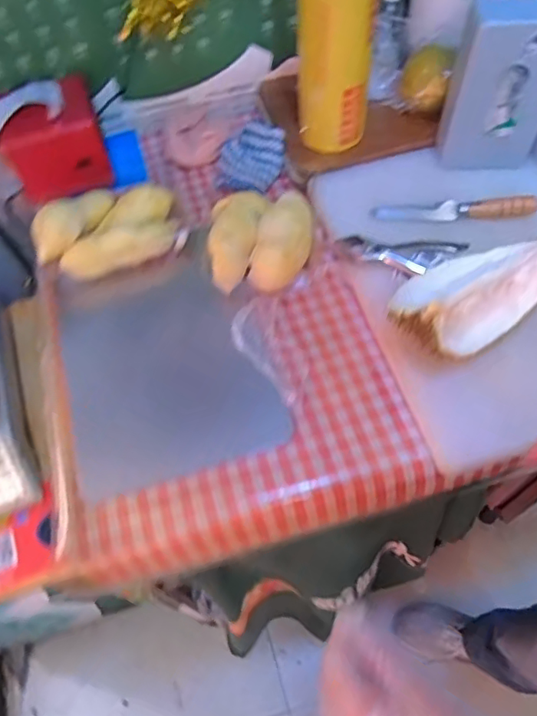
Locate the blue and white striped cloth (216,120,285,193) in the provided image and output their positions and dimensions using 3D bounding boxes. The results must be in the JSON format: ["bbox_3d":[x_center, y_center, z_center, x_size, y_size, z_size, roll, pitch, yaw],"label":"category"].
[{"bbox_3d":[-0.026,-0.289,0.787,0.091,0.034,0.108,20,64,15],"label":"blue and white striped cloth"}]

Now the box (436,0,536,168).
[{"bbox_3d":[0.284,-0.329,0.668,0.117,0.184,0.054,9,61,9],"label":"box"}]

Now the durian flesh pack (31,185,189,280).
[{"bbox_3d":[-0.201,-0.176,0.709,0.182,0.065,0.118,-10,60,-1],"label":"durian flesh pack"}]

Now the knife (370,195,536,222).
[{"bbox_3d":[0.236,-0.191,0.699,0.199,0.028,0.025,5,61,7],"label":"knife"}]

